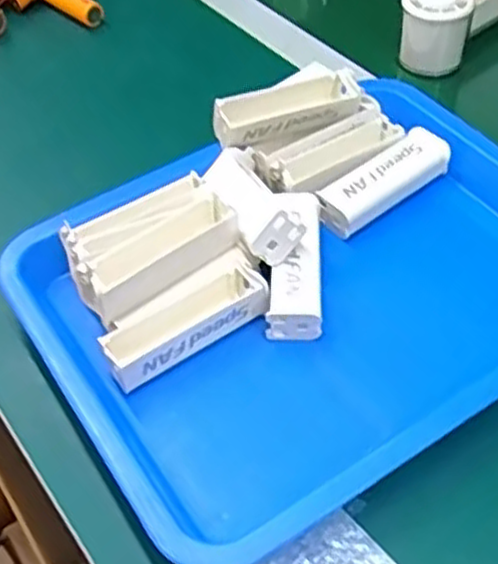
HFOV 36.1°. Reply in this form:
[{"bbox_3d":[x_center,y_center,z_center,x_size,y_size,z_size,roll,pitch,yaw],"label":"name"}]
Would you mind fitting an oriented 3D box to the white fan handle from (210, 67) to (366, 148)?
[{"bbox_3d":[0.027,-0.118,0.531,0.104,0.032,0.025,-20,51,-13],"label":"white fan handle"}]

